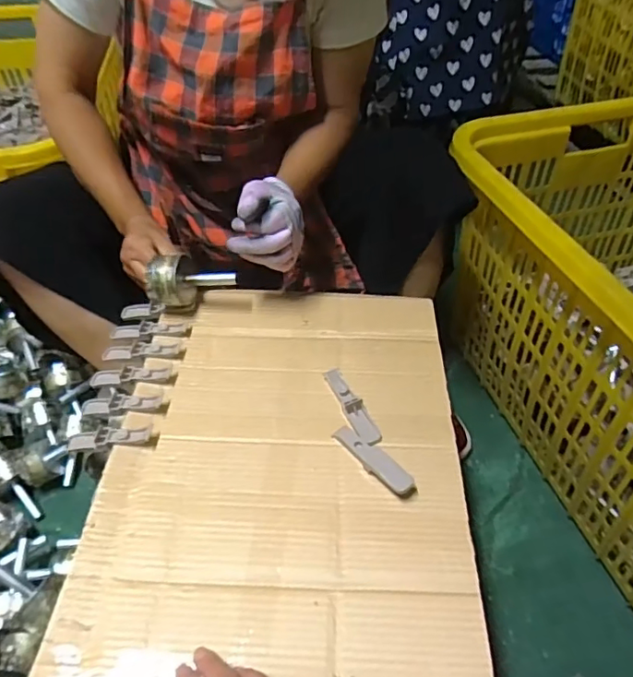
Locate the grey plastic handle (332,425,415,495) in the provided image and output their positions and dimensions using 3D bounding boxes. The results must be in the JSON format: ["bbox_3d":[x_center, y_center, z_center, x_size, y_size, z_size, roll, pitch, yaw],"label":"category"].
[{"bbox_3d":[0.054,0.117,0.523,0.024,0.019,0.095,-32,55,-28],"label":"grey plastic handle"}]

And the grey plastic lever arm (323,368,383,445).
[{"bbox_3d":[0.038,0.069,0.571,0.023,0.013,0.104,-19,49,-18],"label":"grey plastic lever arm"}]

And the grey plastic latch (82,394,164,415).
[{"bbox_3d":[-0.209,0.070,0.574,0.092,0.013,0.023,-5,45,10],"label":"grey plastic latch"}]

